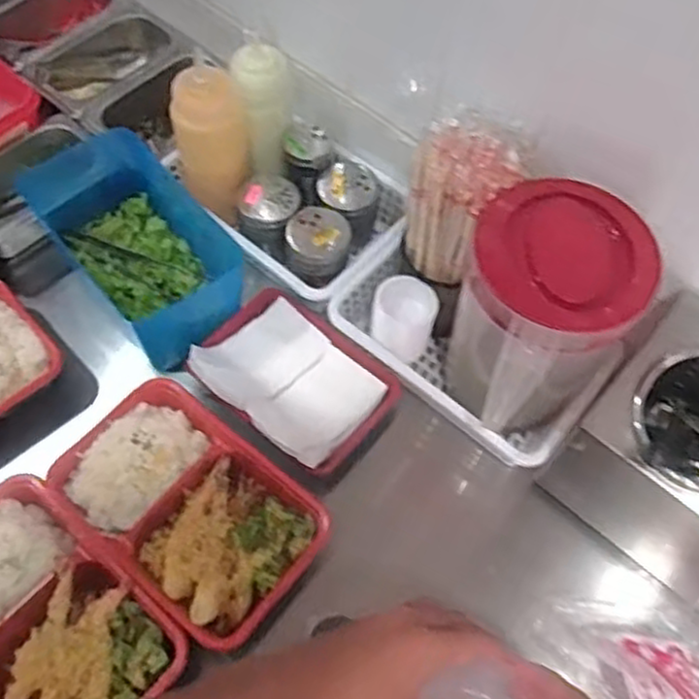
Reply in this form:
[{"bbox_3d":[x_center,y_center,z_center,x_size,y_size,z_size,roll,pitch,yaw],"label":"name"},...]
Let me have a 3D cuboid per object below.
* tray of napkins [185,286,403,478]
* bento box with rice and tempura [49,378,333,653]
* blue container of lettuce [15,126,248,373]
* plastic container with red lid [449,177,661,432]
[{"bbox_3d":[-0.053,0.026,0.688,0.177,0.037,0.132,36,65,15],"label":"tray of napkins"},{"bbox_3d":[-0.133,0.132,0.624,0.221,0.038,0.140,38,65,16],"label":"bento box with rice and tempura"},{"bbox_3d":[-0.207,-0.108,0.733,0.134,0.087,0.239,-37,69,-21],"label":"blue container of lettuce"},{"bbox_3d":[0.150,-0.018,0.601,0.136,0.187,0.151,-7,61,-7],"label":"plastic container with red lid"}]

